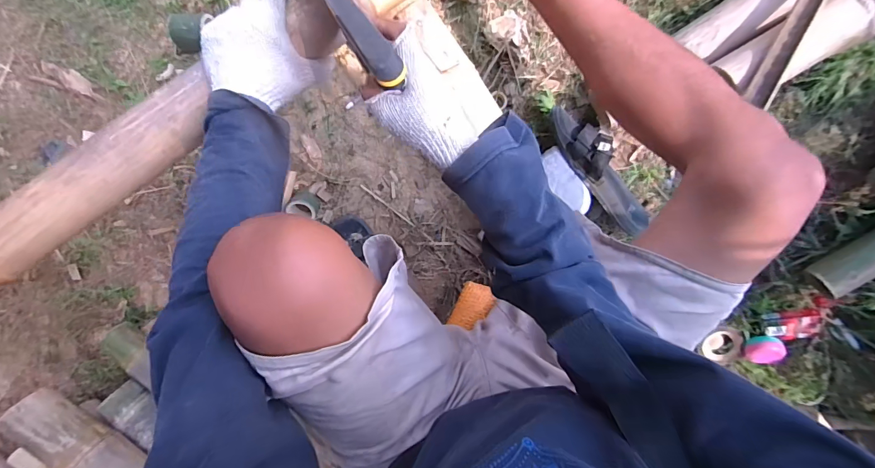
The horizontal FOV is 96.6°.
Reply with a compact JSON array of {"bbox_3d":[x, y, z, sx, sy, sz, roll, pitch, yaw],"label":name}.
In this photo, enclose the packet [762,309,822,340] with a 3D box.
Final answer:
[{"bbox_3d":[0.677,0.174,0.746,0.102,0.020,0.055,-4,96,1],"label":"packet"}]

